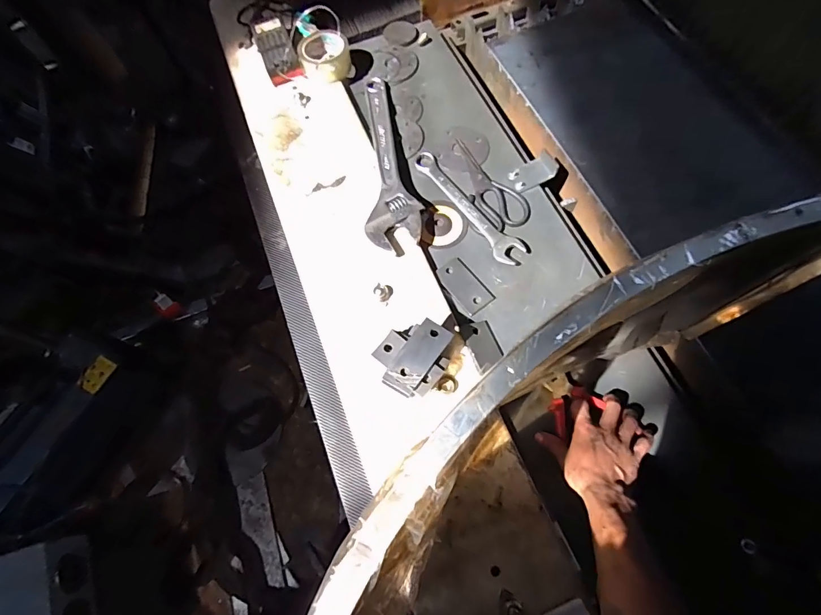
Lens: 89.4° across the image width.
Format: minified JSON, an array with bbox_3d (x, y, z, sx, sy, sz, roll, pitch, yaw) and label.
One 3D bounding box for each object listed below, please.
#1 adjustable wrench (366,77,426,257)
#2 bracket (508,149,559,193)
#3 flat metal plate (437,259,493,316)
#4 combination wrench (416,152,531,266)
[{"bbox_3d":[-0.039,-0.289,0.780,0.096,0.028,0.421,-6,68,0],"label":"adjustable wrench"},{"bbox_3d":[0.228,-0.251,0.767,0.088,0.021,0.051,-26,69,-7],"label":"bracket"},{"bbox_3d":[0.090,-0.035,0.701,0.049,0.012,0.100,-41,67,6],"label":"flat metal plate"},{"bbox_3d":[0.101,-0.188,0.748,0.056,0.013,0.286,-34,70,-11],"label":"combination wrench"}]

